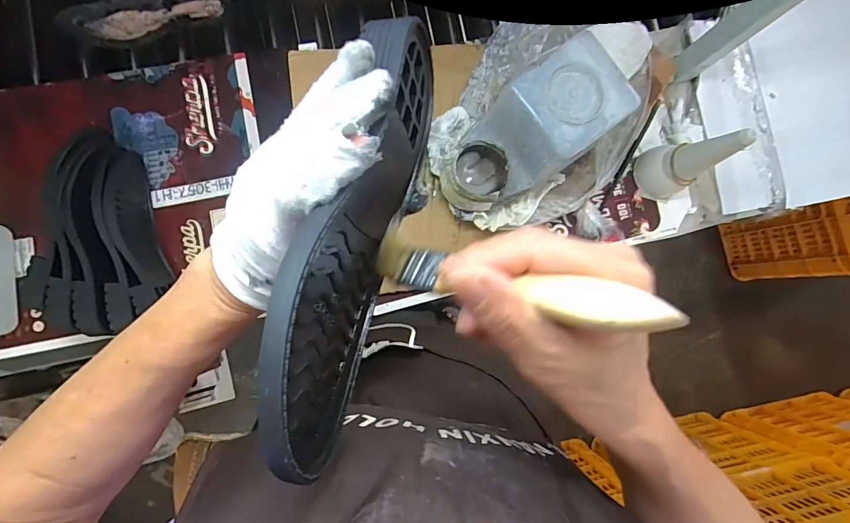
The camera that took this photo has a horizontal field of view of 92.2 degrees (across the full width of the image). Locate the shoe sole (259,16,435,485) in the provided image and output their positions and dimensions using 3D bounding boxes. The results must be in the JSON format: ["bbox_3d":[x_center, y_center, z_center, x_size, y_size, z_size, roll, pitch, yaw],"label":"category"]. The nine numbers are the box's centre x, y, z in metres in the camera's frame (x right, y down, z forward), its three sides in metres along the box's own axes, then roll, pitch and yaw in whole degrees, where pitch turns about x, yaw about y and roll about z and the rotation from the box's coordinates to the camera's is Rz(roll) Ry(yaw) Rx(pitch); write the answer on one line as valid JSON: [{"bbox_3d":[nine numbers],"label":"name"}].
[{"bbox_3d":[-0.030,-0.021,0.198,0.034,0.078,0.218,16,66,-3],"label":"shoe sole"}]

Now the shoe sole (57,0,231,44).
[{"bbox_3d":[-0.355,-0.316,0.524,0.189,0.065,0.025,-19,87,-6],"label":"shoe sole"}]

